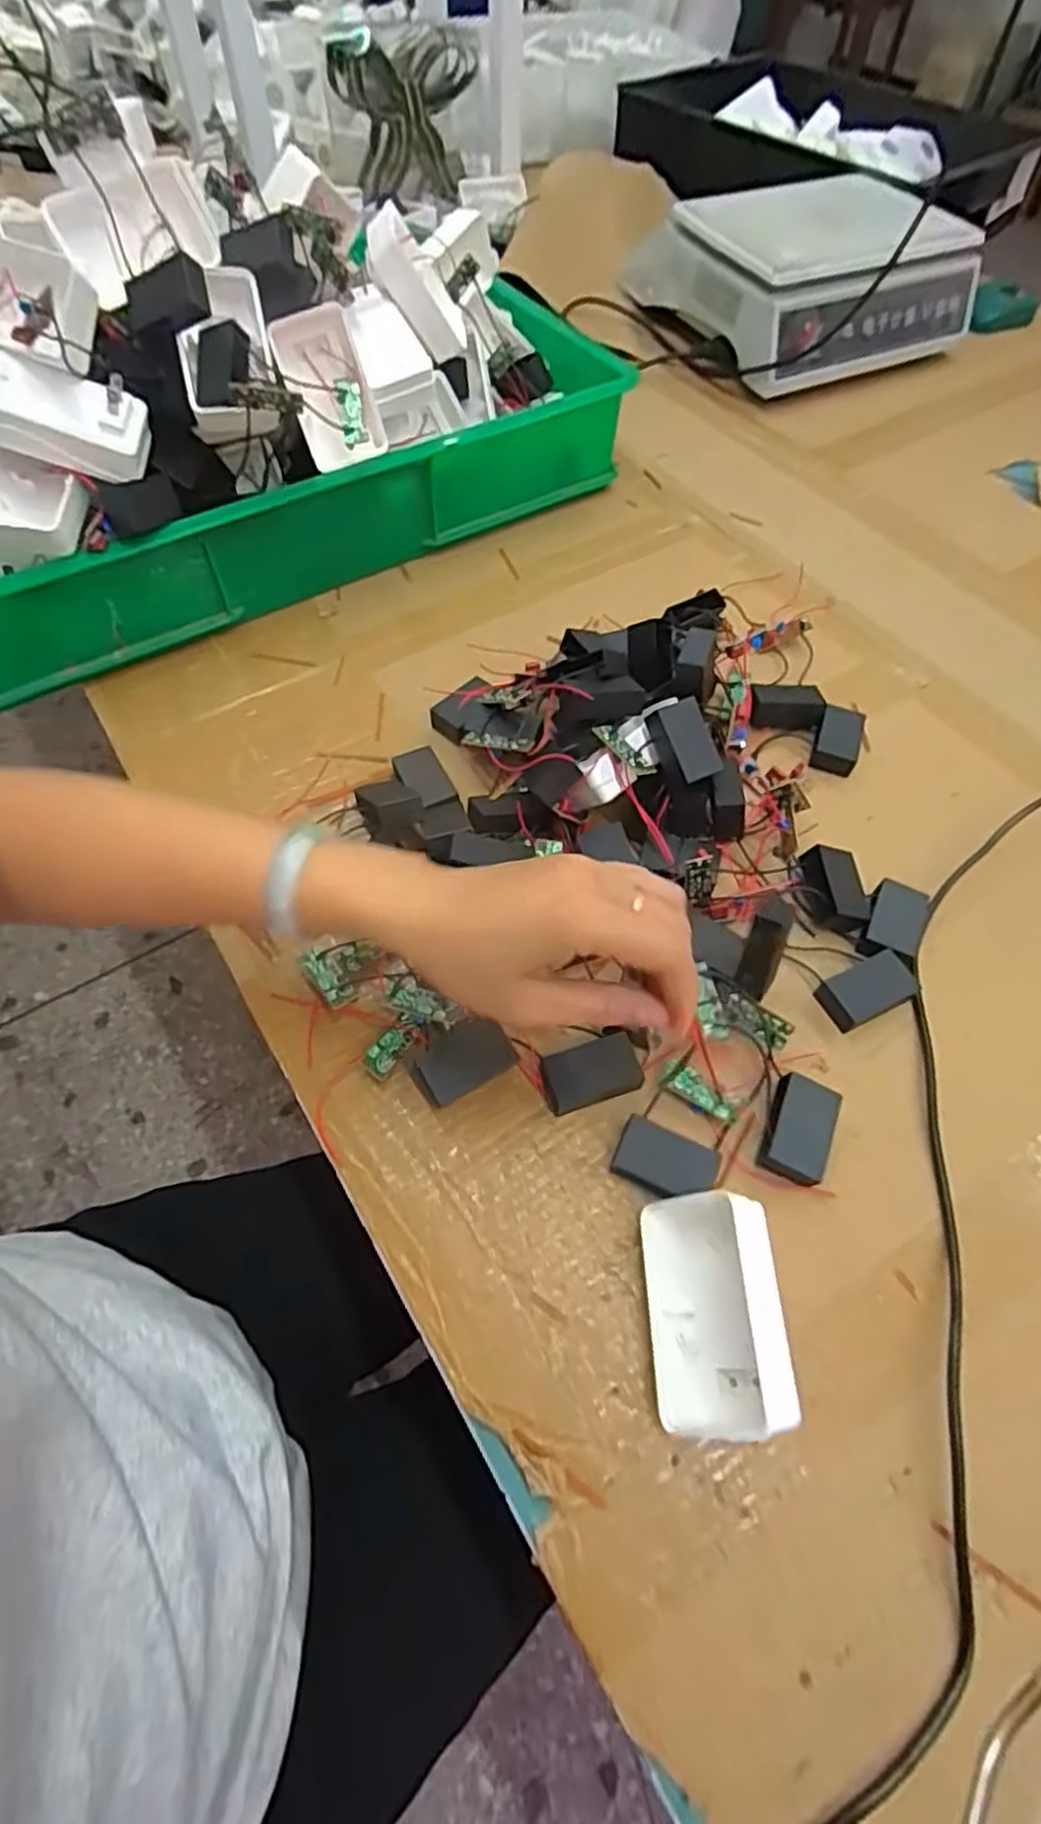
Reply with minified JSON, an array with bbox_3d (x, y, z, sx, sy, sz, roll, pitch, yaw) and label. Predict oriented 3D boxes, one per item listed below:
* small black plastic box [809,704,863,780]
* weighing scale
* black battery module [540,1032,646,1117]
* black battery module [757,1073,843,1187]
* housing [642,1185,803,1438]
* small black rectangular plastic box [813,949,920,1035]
[{"bbox_3d":[0.222,-0.120,0.518,0.032,0.021,0.043,21,61,10],"label":"small black plastic box"},{"bbox_3d":[0.309,-0.690,0.810,0.287,0.102,0.266,-29,64,-17],"label":"weighing scale"},{"bbox_3d":[0.038,0.086,0.394,0.052,0.017,0.029,-16,61,-11],"label":"black battery module"},{"bbox_3d":[0.142,0.112,0.378,0.031,0.017,0.048,23,61,11],"label":"black battery module"},{"bbox_3d":[0.085,0.176,0.327,0.051,0.042,0.093,-1,60,-2],"label":"housing"},{"bbox_3d":[0.196,0.044,0.416,0.052,0.012,0.029,-22,63,-14],"label":"small black rectangular plastic box"}]

